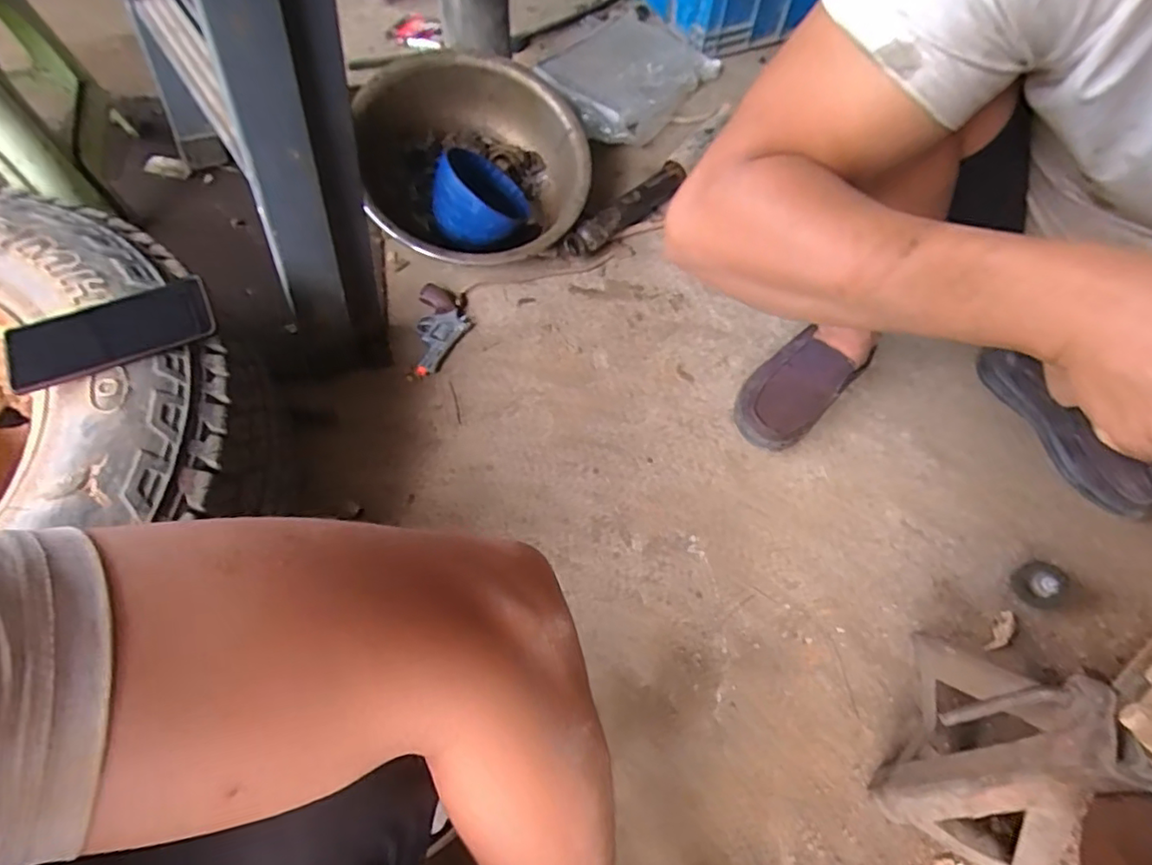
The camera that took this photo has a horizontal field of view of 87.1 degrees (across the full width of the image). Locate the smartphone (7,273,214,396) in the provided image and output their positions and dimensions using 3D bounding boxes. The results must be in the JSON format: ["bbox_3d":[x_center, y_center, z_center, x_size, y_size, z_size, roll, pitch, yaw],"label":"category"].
[{"bbox_3d":[-0.427,-0.093,0.557,0.164,0.015,0.086,-24,61,-20],"label":"smartphone"}]

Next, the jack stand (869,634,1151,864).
[{"bbox_3d":[0.409,0.279,0.524,0.160,0.243,0.186,27,64,15],"label":"jack stand"}]

